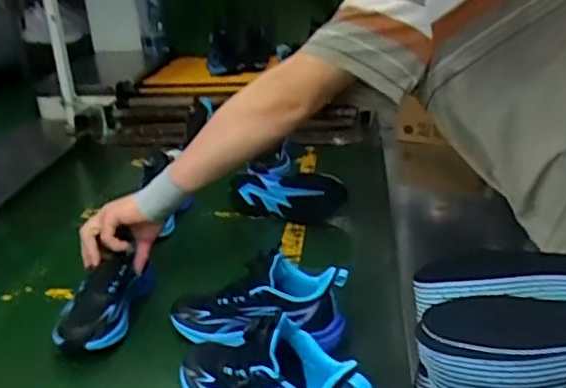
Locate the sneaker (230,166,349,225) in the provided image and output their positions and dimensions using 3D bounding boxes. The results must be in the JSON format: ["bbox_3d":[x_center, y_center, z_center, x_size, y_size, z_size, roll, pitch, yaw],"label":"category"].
[{"bbox_3d":[0.005,-0.008,1.195,0.234,0.079,0.065,5,23,16],"label":"sneaker"}]

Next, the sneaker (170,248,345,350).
[{"bbox_3d":[-0.037,0.143,0.815,0.250,0.115,0.094,-11,20,14],"label":"sneaker"}]

